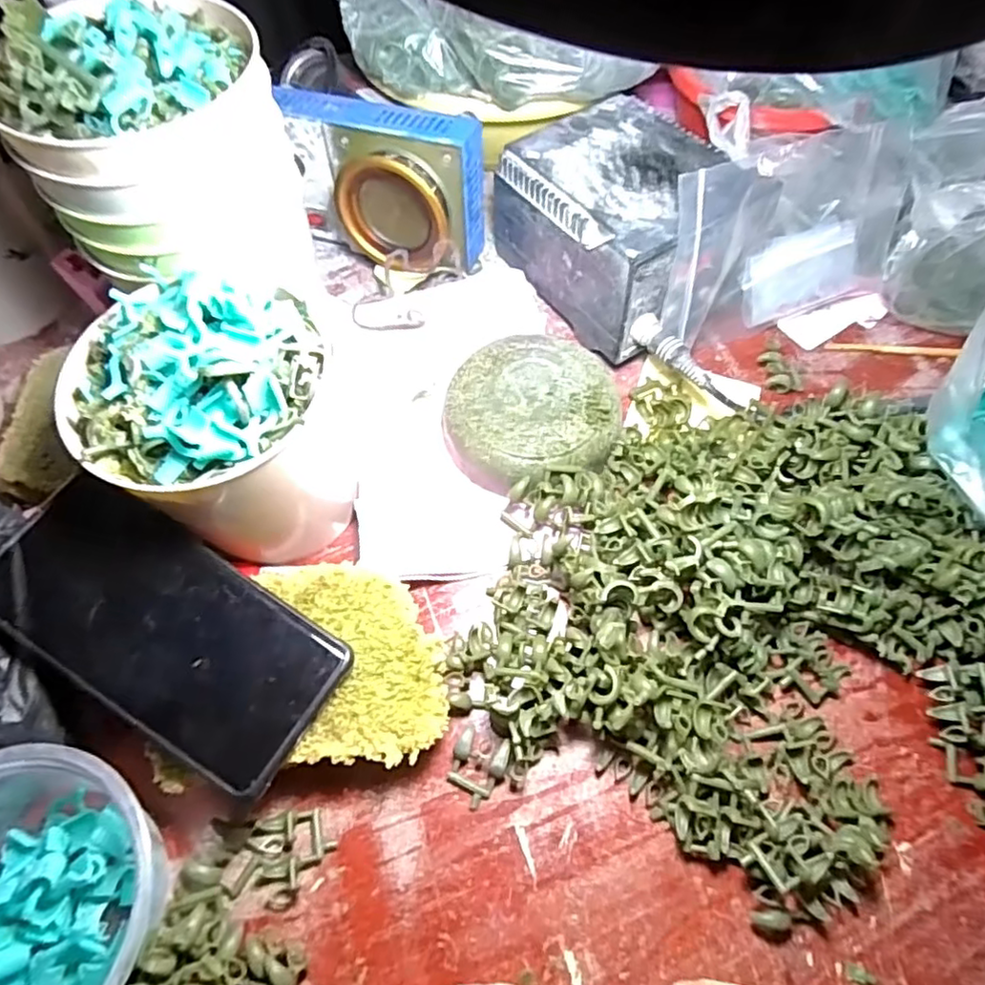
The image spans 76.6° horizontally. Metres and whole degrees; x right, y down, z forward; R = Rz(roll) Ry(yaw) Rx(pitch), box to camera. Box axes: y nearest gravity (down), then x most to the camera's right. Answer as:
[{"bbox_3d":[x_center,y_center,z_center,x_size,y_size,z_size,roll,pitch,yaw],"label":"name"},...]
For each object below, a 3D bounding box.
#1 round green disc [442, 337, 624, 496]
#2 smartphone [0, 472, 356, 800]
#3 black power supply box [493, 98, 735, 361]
[{"bbox_3d":[0.025,-0.049,0.378,0.105,0.031,0.093,-11,63,-3],"label":"round green disc"},{"bbox_3d":[-0.147,0.059,0.280,0.158,0.006,0.072,33,69,4],"label":"smartphone"},{"bbox_3d":[0.082,-0.178,0.410,0.109,0.082,0.137,-33,67,-13],"label":"black power supply box"}]

